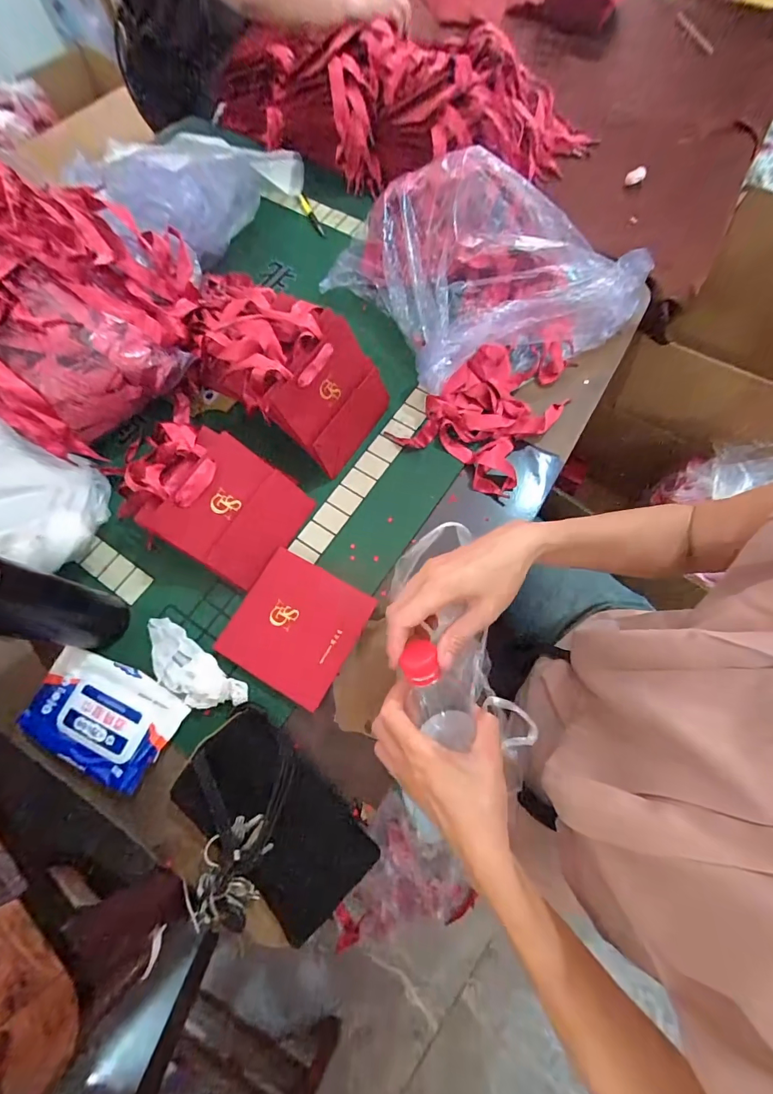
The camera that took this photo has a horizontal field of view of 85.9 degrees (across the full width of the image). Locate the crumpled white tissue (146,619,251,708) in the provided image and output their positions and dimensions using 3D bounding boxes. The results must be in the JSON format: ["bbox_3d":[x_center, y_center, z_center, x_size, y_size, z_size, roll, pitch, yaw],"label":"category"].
[{"bbox_3d":[-0.221,0.136,0.460,0.142,0.025,0.053,35,74,13],"label":"crumpled white tissue"}]

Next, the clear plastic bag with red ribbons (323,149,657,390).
[{"bbox_3d":[0.117,-0.384,0.576,0.278,0.134,0.355,-34,72,-11],"label":"clear plastic bag with red ribbons"}]

